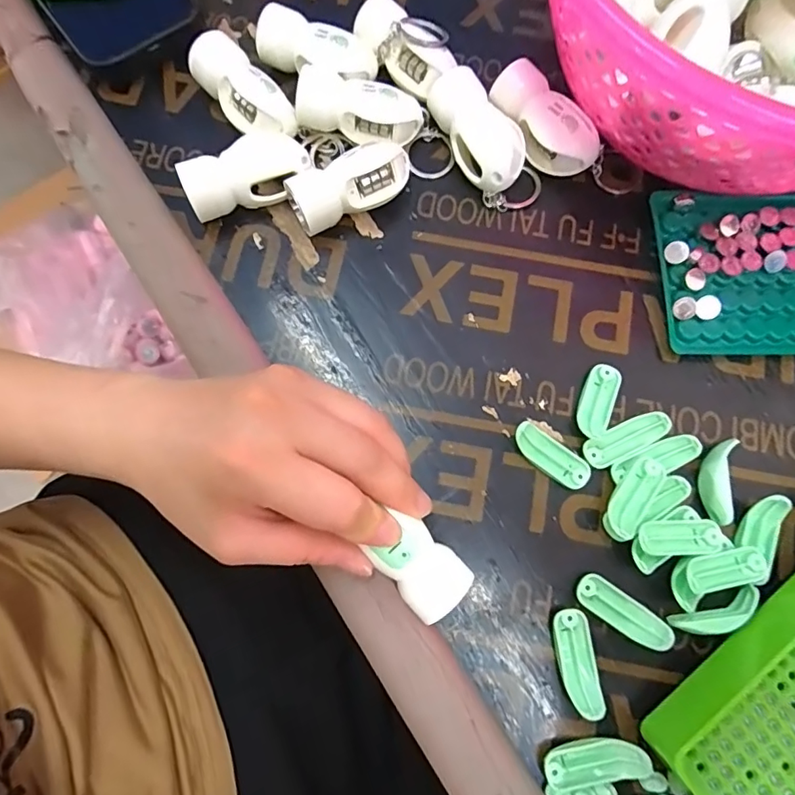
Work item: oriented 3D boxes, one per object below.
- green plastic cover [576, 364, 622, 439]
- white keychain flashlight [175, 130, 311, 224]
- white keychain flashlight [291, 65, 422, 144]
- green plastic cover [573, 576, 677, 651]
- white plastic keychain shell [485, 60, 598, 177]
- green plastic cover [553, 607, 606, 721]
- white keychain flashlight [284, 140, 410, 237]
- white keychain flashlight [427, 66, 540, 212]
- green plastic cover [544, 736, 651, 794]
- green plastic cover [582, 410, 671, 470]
[{"bbox_3d":[0.100,0.002,0.252,0.015,0.007,0.038,22,77,4],"label":"green plastic cover"},{"bbox_3d":[-0.080,-0.118,0.269,0.065,0.027,0.027,-16,77,-5],"label":"white keychain flashlight"},{"bbox_3d":[-0.021,-0.156,0.277,0.065,0.029,0.025,16,76,3],"label":"white keychain flashlight"},{"bbox_3d":[0.101,0.096,0.225,0.042,0.005,0.015,31,77,19],"label":"green plastic cover"},{"bbox_3d":[0.079,-0.148,0.277,0.028,0.031,0.065,-36,79,-9],"label":"white plastic keychain shell"},{"bbox_3d":[0.079,0.116,0.221,0.015,0.015,0.041,-6,76,-3],"label":"green plastic cover"},{"bbox_3d":[-0.024,-0.111,0.265,0.065,0.034,0.021,-22,77,-7],"label":"white keychain flashlight"},{"bbox_3d":[0.048,-0.141,0.276,0.034,0.030,0.074,-29,78,-8],"label":"white keychain flashlight"},{"bbox_3d":[0.083,0.155,0.210,0.041,0.011,0.017,-10,76,-4],"label":"green plastic cover"},{"bbox_3d":[0.110,0.021,0.243,0.041,0.014,0.015,-25,78,-7],"label":"green plastic cover"}]

